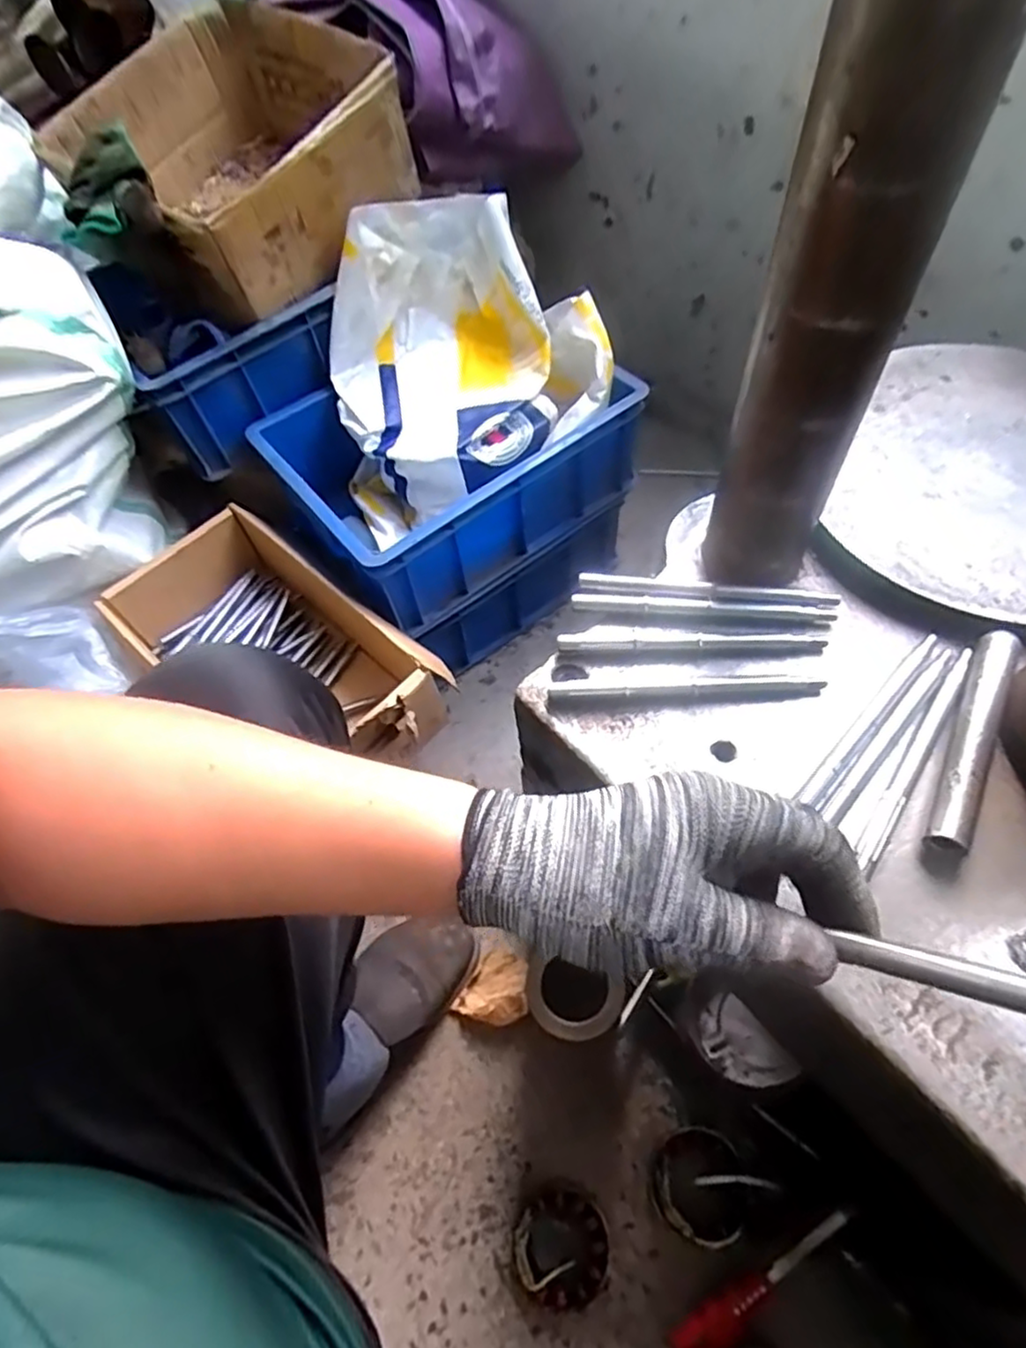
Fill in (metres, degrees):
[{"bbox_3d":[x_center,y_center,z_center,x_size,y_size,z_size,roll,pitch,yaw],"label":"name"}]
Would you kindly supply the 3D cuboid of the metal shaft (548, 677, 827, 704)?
[{"bbox_3d":[0.103,0.010,0.420,0.160,0.007,0.011,-2,59,3],"label":"metal shaft"}]

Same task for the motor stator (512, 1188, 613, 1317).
[{"bbox_3d":[0.045,0.512,0.618,0.082,0.040,0.087,-2,59,3],"label":"motor stator"}]

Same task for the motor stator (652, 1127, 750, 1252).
[{"bbox_3d":[0.169,0.464,0.631,0.081,0.047,0.080,-2,59,3],"label":"motor stator"}]

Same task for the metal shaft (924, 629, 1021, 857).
[{"bbox_3d":[0.253,0.032,0.383,0.020,0.012,0.140,24,63,18],"label":"metal shaft"}]

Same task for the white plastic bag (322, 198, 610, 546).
[{"bbox_3d":[-0.062,-0.359,0.824,0.319,0.244,0.267,-18,59,-6],"label":"white plastic bag"}]

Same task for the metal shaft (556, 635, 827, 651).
[{"bbox_3d":[0.110,-0.020,0.434,0.163,0.011,0.010,-1,59,4],"label":"metal shaft"}]

